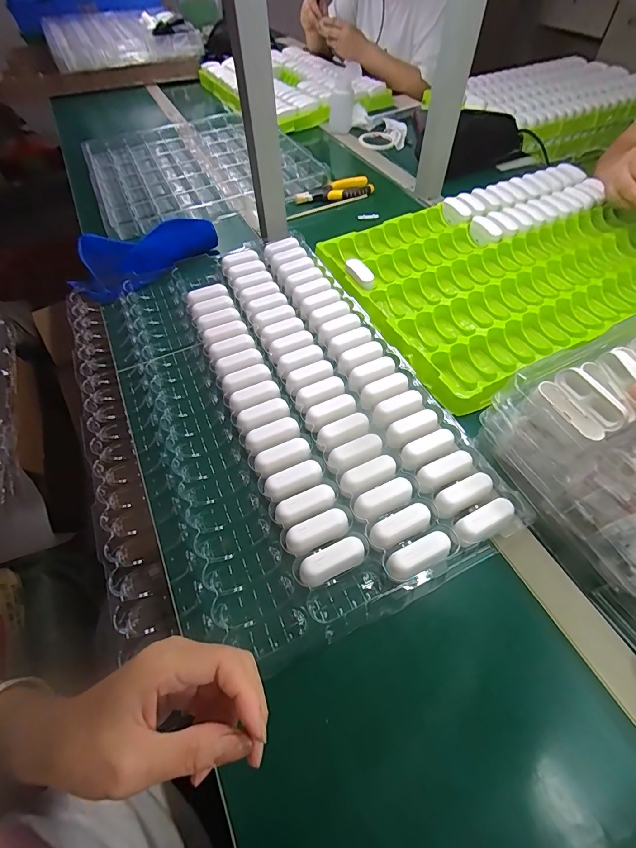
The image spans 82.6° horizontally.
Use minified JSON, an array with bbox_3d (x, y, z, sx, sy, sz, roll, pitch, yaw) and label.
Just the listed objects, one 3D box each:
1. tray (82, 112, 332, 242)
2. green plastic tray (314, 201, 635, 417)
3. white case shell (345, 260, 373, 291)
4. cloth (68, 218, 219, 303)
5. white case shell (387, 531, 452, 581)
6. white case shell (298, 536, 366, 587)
[{"bbox_3d":[-0.278,-0.597,0.820,0.435,0.025,0.463,-24,58,-14],"label":"tray"},{"bbox_3d":[0.315,-0.270,0.599,0.556,0.035,0.391,-26,59,-15],"label":"green plastic tray"},{"bbox_3d":[0.065,-0.234,0.560,0.019,0.023,0.059,-34,74,-17],"label":"white case shell"},{"bbox_3d":[-0.295,-0.296,0.624,0.240,0.033,0.159,-28,59,-14],"label":"cloth"},{"bbox_3d":[0.094,0.125,0.339,0.063,0.028,0.024,-24,58,-11],"label":"white case shell"},{"bbox_3d":[0.013,0.130,0.338,0.063,0.024,0.024,-24,58,-11],"label":"white case shell"}]

